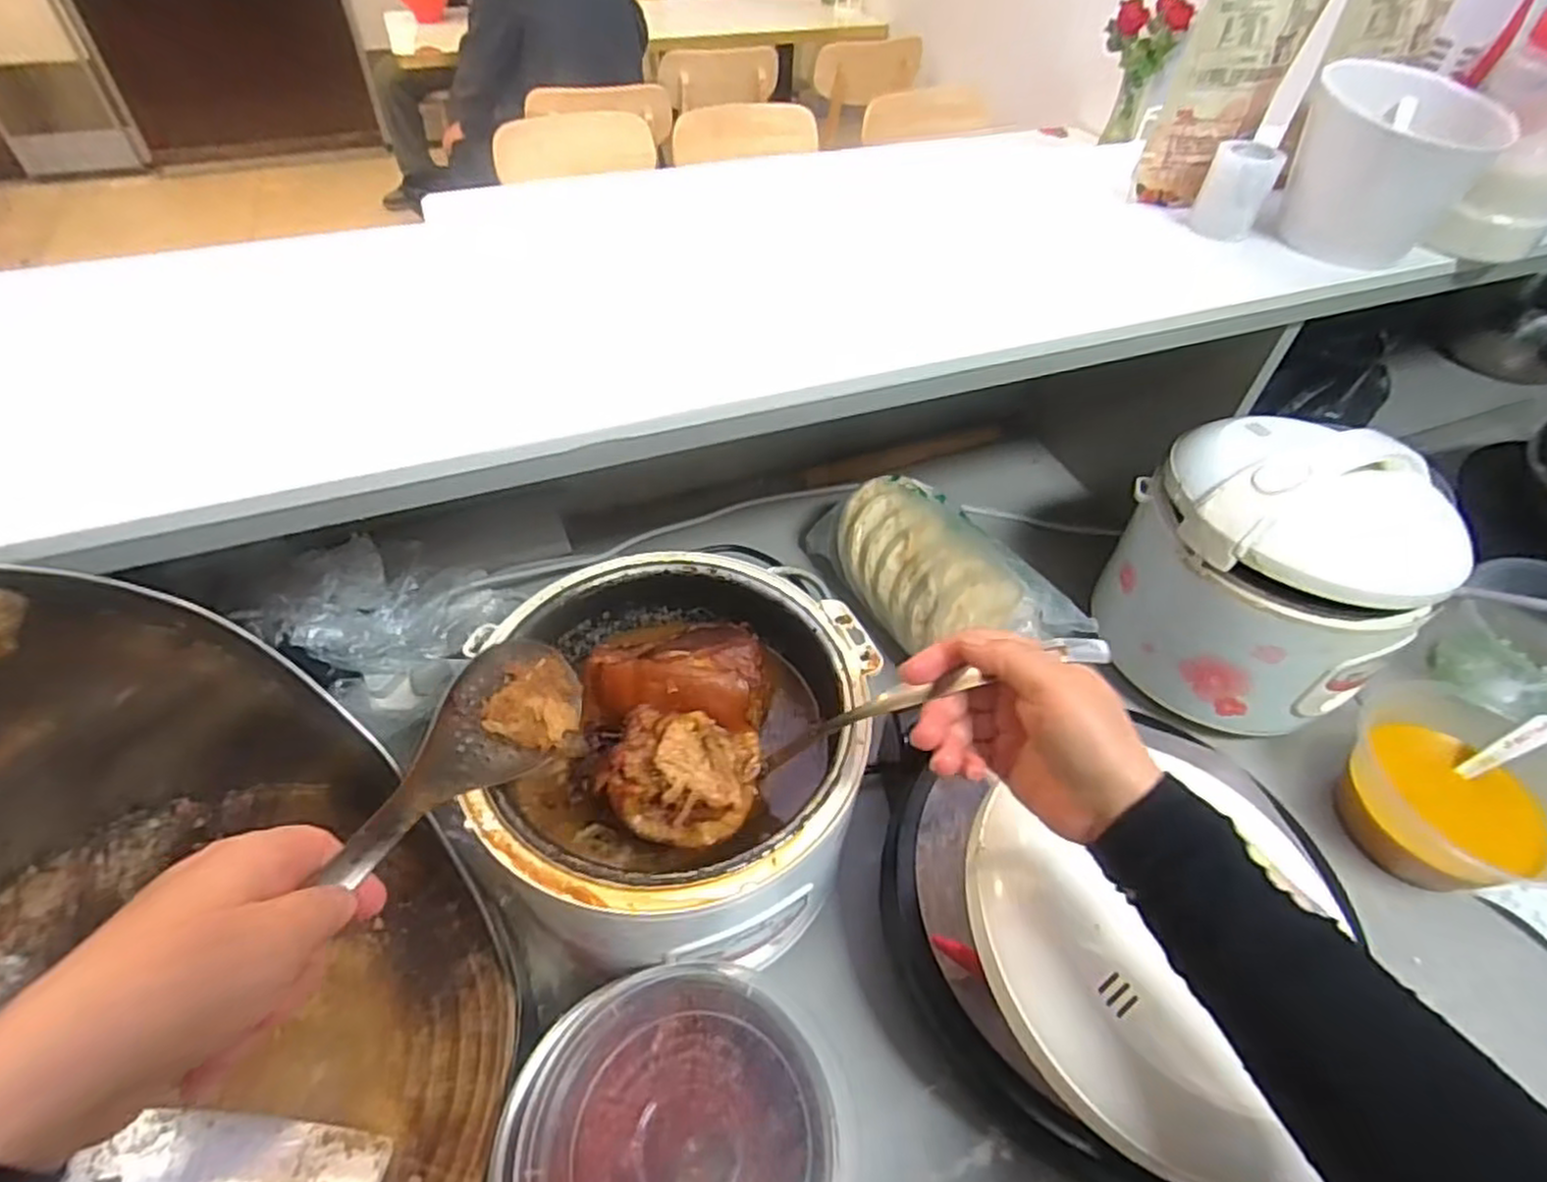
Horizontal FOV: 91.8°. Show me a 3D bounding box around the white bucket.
[{"bbox_3d":[0.500,-0.352,0.621,0.134,0.108,0.111,28,54,21],"label":"white bucket"}]

